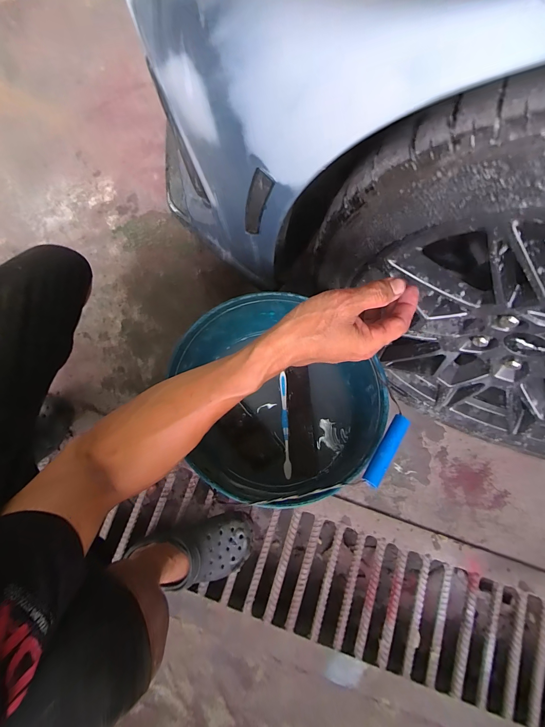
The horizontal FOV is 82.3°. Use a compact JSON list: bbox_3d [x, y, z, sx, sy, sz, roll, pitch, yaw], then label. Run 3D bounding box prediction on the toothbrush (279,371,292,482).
[{"bbox_3d":[0.022,0.105,0.542,0.012,0.009,0.177,-3,73,0],"label":"toothbrush"}]

